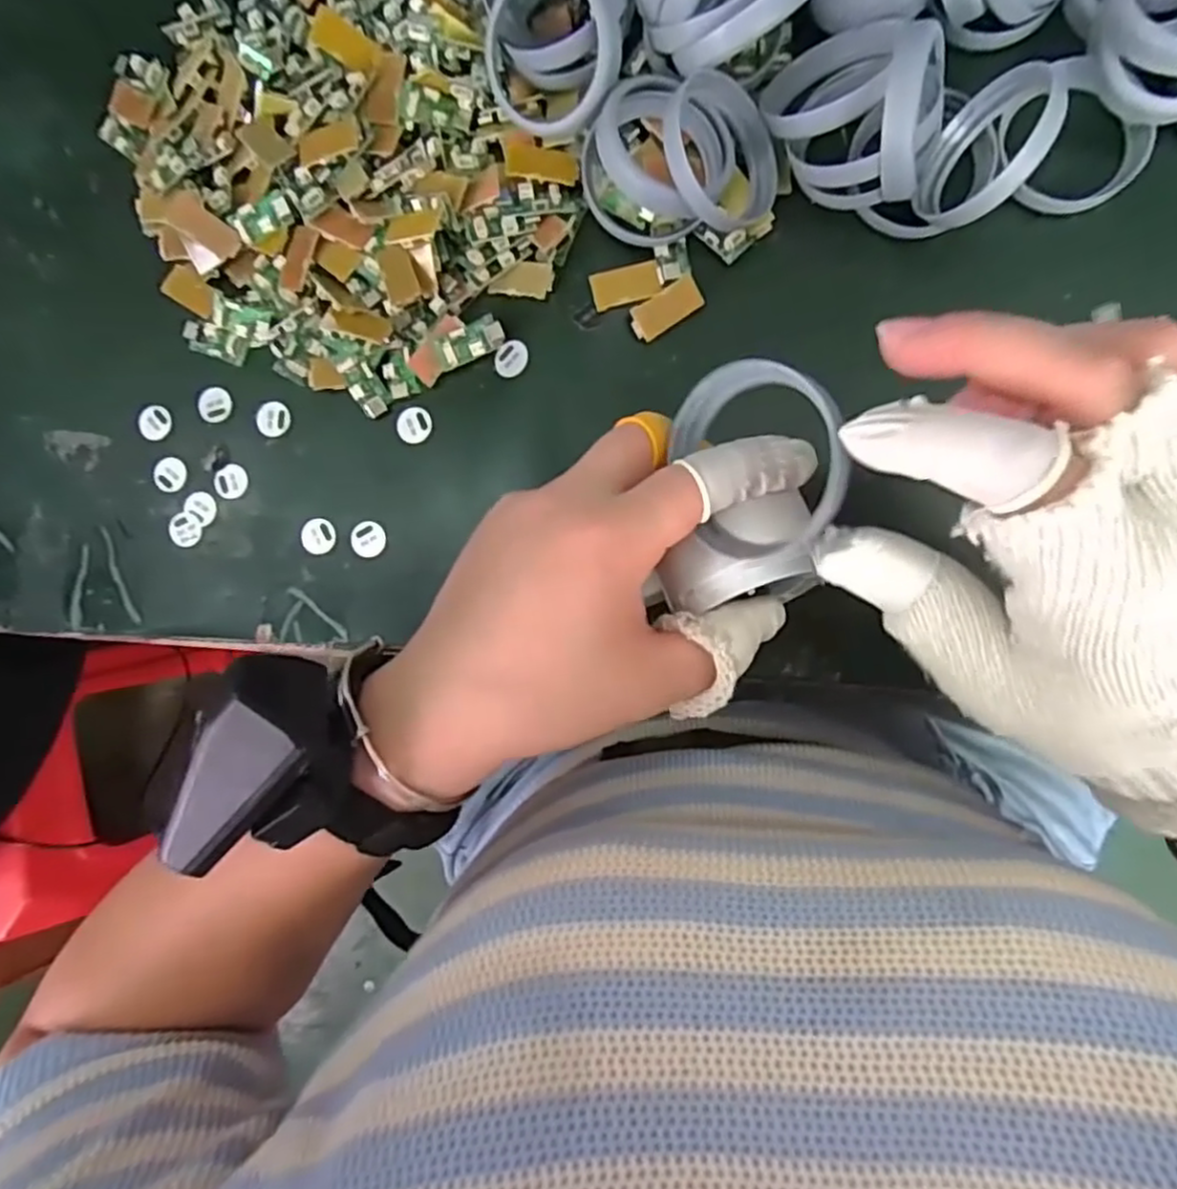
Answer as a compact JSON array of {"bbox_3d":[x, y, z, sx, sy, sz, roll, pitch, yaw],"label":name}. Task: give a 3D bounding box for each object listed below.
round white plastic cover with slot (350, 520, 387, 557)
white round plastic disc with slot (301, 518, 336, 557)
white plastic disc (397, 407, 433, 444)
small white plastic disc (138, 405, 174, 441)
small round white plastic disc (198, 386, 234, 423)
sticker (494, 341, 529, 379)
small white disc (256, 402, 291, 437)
[{"bbox_3d":[-0.106,-0.027,0.340,0.017,0.004,0.017,0,90,8],"label":"round white plastic cover with slot"},{"bbox_3d":[-0.130,-0.028,0.343,0.016,0.004,0.017,0,90,8],"label":"white round plastic disc with slot"},{"bbox_3d":[-0.083,-0.080,0.338,0.017,0.004,0.018,-7,89,8],"label":"white plastic disc"},{"bbox_3d":[-0.220,-0.087,0.361,0.016,0.004,0.018,13,92,8],"label":"small white plastic disc"},{"bbox_3d":[-0.188,-0.095,0.356,0.017,0.004,0.018,0,90,8],"label":"small round white plastic disc"},{"bbox_3d":[-0.035,-0.108,0.329,0.015,0.004,0.017,21,93,7],"label":"sticker"},{"bbox_3d":[-0.156,-0.086,0.352,0.017,0.004,0.016,0,90,8],"label":"small white disc"}]

